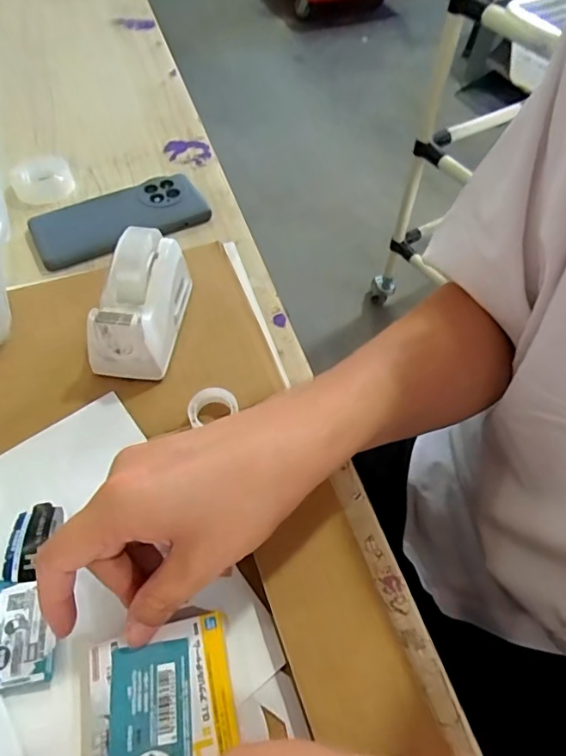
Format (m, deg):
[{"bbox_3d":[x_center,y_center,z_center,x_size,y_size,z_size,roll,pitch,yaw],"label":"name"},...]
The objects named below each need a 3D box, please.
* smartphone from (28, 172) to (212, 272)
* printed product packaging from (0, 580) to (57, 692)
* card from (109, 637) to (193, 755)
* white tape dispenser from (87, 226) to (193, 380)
[{"bbox_3d":[-0.156,-0.155,0.490,0.161,0.012,0.075,-26,60,-21],"label":"smartphone"},{"bbox_3d":[-0.148,0.141,0.283,0.038,0.007,0.057,-9,55,-10],"label":"printed product packaging"},{"bbox_3d":[-0.066,0.165,0.252,0.040,0.004,0.057,-6,55,-8],"label":"card"},{"bbox_3d":[-0.108,-0.057,0.386,0.052,0.072,0.099,8,54,2],"label":"white tape dispenser"}]

